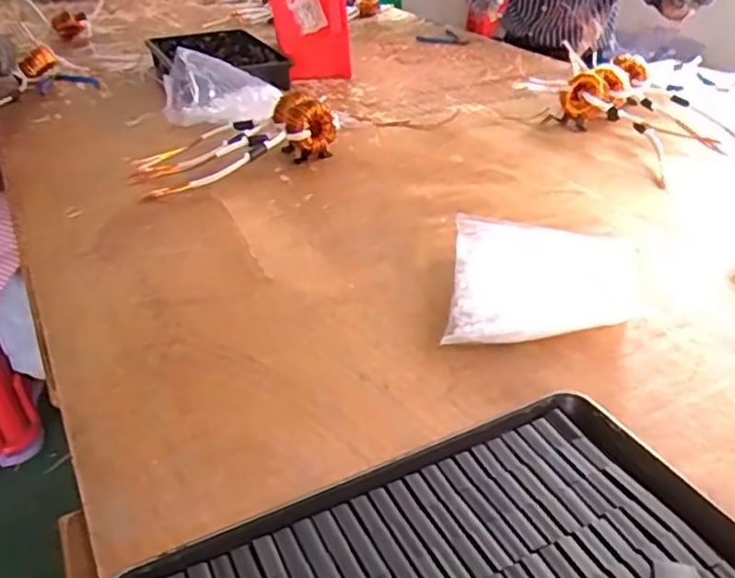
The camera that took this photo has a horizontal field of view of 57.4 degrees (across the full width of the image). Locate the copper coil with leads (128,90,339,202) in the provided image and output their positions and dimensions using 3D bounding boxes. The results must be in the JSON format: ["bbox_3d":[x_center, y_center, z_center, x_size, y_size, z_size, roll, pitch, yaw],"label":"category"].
[{"bbox_3d":[-0.208,-0.227,1.044,0.304,0.097,0.150,-26,41,-35],"label":"copper coil with leads"}]

